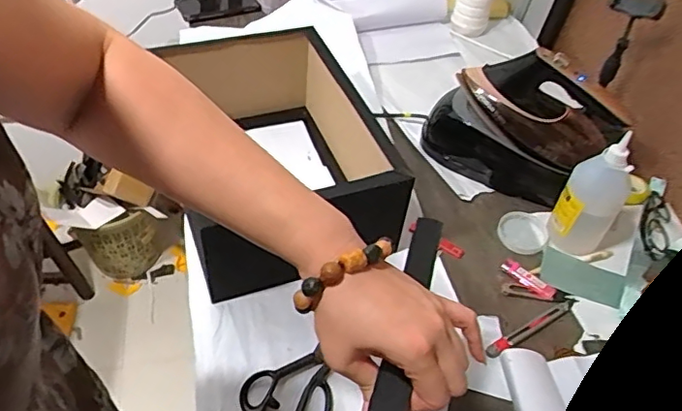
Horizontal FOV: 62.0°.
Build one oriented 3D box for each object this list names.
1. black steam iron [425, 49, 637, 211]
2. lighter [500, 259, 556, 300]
[{"bbox_3d":[0.265,-0.124,0.863,0.278,0.188,0.106,24,49,16],"label":"black steam iron"},{"bbox_3d":[0.256,0.100,0.775,0.077,0.015,0.020,34,52,23],"label":"lighter"}]

